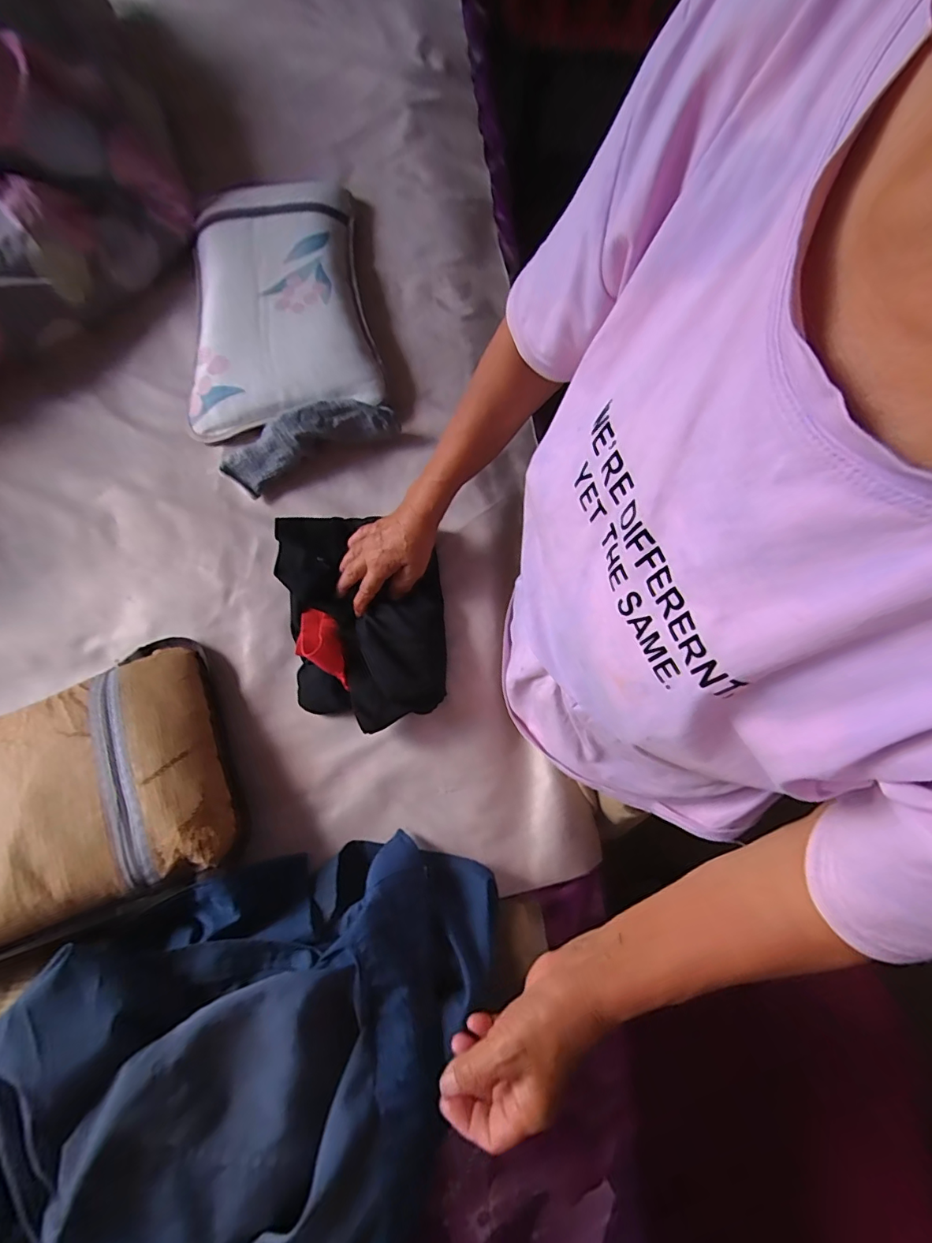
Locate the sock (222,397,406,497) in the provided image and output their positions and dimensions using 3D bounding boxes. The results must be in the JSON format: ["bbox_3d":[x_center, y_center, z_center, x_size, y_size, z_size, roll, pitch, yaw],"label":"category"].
[{"bbox_3d":[-0.198,-0.231,0.606,0.216,0.056,0.064,-28,74,-12],"label":"sock"}]

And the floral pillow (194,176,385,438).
[{"bbox_3d":[-0.265,-0.476,0.691,0.246,0.057,0.472,-8,71,-6],"label":"floral pillow"}]

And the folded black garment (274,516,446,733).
[{"bbox_3d":[-0.111,-0.011,0.525,0.170,0.061,0.249,-10,71,-6],"label":"folded black garment"}]

